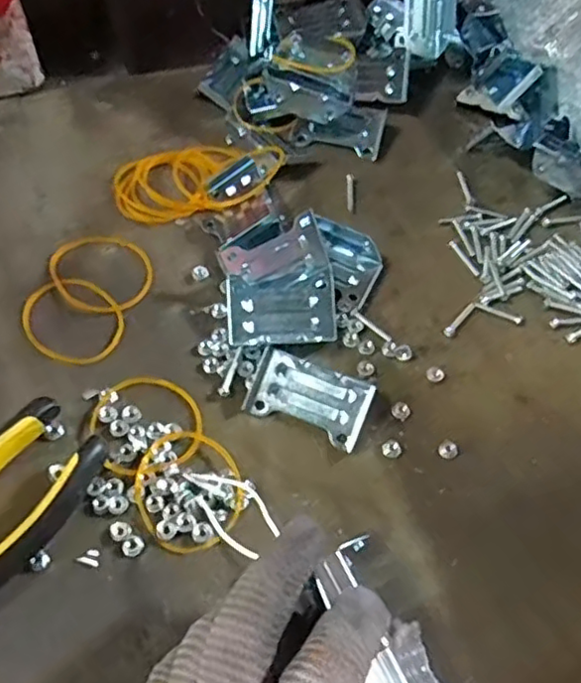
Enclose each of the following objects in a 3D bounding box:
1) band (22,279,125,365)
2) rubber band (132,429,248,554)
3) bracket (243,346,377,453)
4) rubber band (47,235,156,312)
[{"bbox_3d":[-0.118,-0.011,0.349,0.057,0.005,0.047,28,62,12],"label":"band"},{"bbox_3d":[-0.048,0.068,0.303,0.050,0.006,0.058,-31,66,-20],"label":"rubber band"},{"bbox_3d":[0.010,0.029,0.328,0.060,0.008,0.035,21,82,12],"label":"bracket"},{"bbox_3d":[-0.106,-0.039,0.365,0.052,0.004,0.055,-34,73,-23],"label":"rubber band"}]

